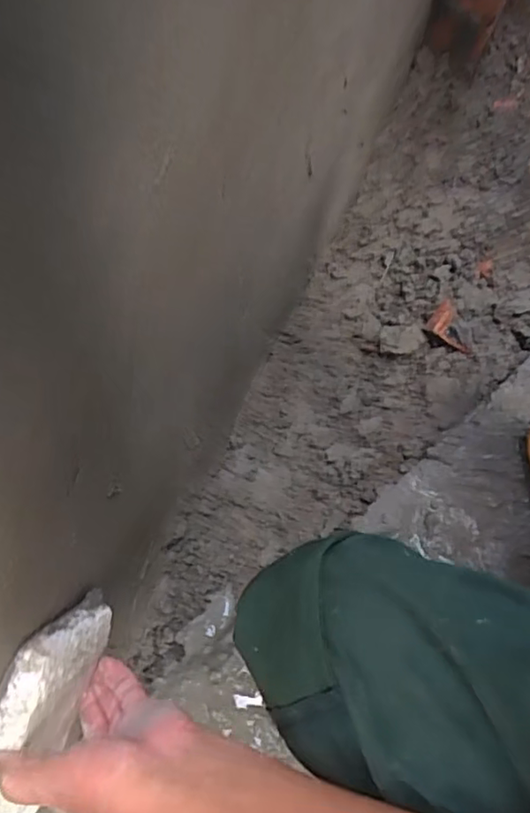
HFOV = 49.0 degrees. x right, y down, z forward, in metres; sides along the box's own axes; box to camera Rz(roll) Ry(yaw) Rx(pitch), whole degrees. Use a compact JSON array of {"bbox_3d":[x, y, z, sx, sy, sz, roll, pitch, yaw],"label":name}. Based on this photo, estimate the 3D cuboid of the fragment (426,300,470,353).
[{"bbox_3d":[0.257,-0.113,0.828,0.039,0.024,0.087,-8,66,-5],"label":"fragment"}]

